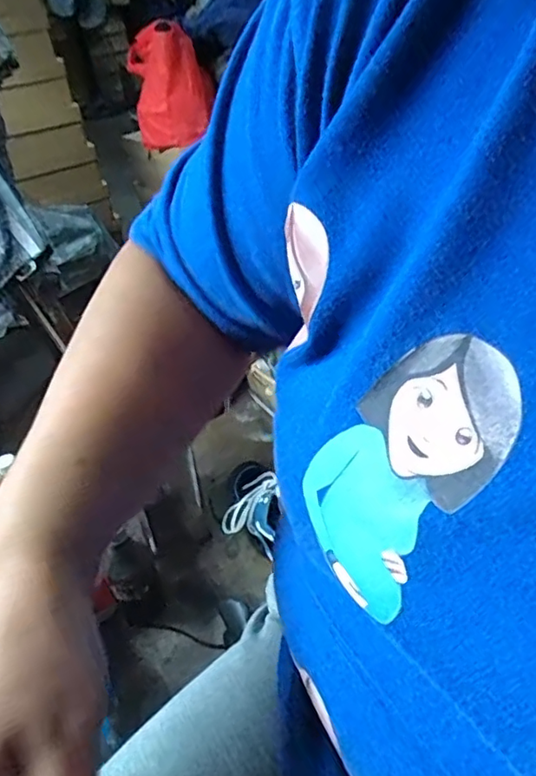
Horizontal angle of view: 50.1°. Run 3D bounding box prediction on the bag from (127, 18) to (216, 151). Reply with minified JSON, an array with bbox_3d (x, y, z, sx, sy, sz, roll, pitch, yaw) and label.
[{"bbox_3d":[-0.176,-0.542,1.035,0.140,0.180,0.096,-10,36,-4],"label":"bag"}]

